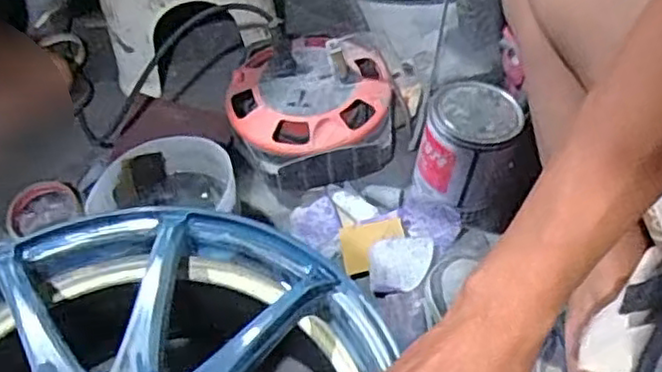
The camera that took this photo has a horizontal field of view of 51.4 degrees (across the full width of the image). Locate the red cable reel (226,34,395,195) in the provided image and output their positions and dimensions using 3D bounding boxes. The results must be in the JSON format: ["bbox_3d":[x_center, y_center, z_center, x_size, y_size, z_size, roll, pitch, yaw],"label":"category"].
[{"bbox_3d":[-0.023,-0.109,0.874,0.202,0.121,0.206,-2,51,2],"label":"red cable reel"}]

